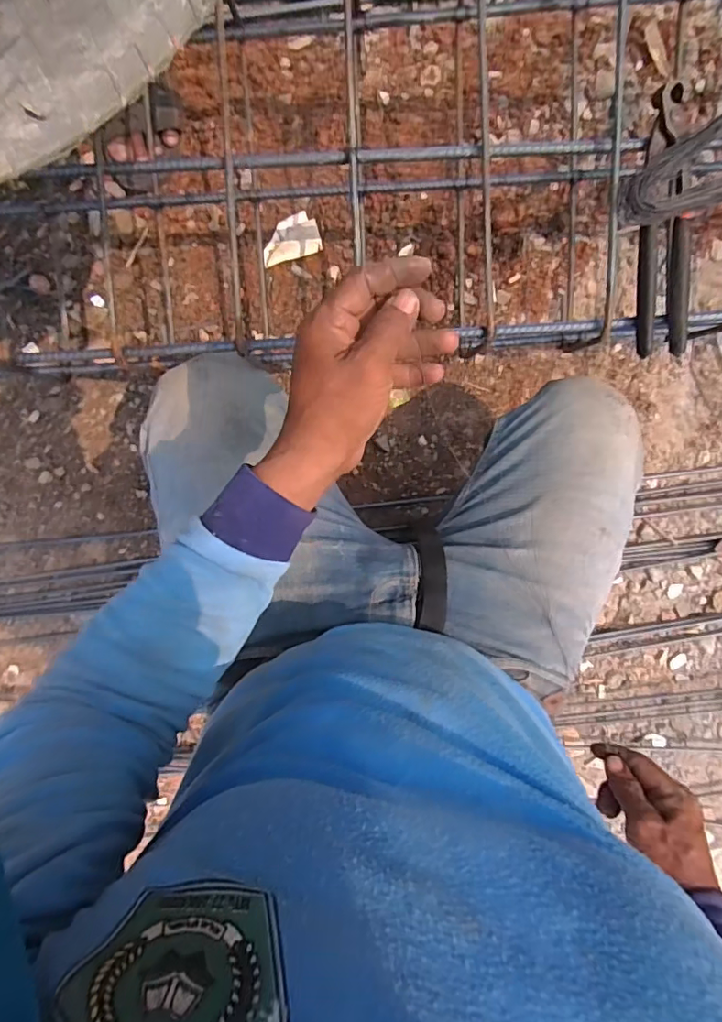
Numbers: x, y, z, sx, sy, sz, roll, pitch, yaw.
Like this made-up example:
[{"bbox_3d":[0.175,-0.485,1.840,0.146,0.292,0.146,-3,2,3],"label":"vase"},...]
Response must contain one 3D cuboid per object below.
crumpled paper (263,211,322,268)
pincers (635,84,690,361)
[{"bbox_3d":[-0.096,-0.370,0.715,0.080,0.012,0.058,-15,95,-1],"label":"crumpled paper"},{"bbox_3d":[0.267,-0.251,0.465,0.040,0.020,0.220,-2,95,-2],"label":"pincers"}]

